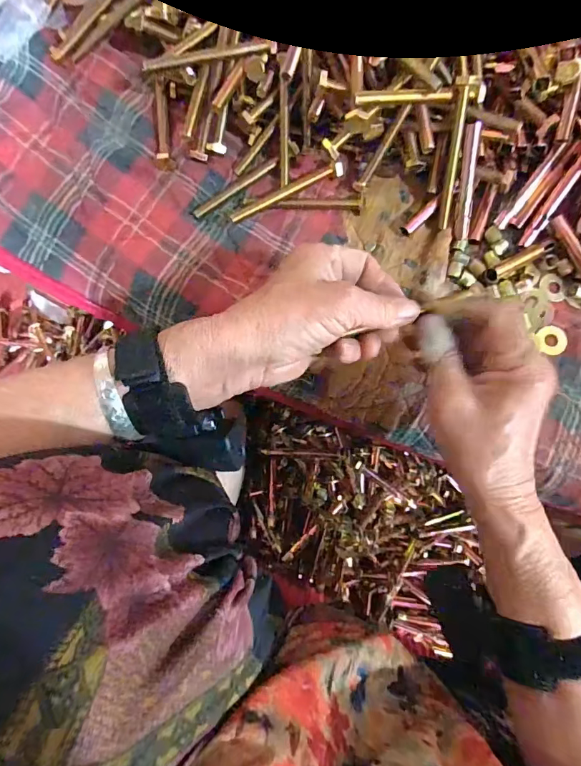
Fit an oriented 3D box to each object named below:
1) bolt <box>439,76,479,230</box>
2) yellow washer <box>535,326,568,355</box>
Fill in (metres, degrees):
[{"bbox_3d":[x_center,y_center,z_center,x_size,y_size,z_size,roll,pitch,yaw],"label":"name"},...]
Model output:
[{"bbox_3d":[0.131,-0.179,0.337,0.016,0.010,0.105,0,119,1],"label":"bolt"},{"bbox_3d":[0.217,-0.036,0.351,0.022,0.004,0.024,12,84,2],"label":"yellow washer"}]

